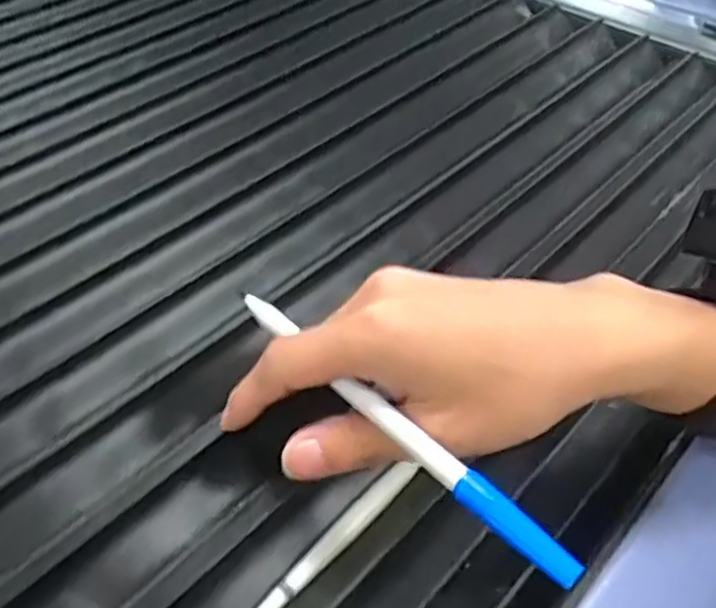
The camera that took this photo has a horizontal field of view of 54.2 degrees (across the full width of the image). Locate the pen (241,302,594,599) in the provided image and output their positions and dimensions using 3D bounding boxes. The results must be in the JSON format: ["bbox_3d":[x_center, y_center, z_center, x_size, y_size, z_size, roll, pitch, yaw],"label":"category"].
[{"bbox_3d":[0.010,0.042,0.261,0.011,0.007,0.168,-34,55,-29],"label":"pen"}]

